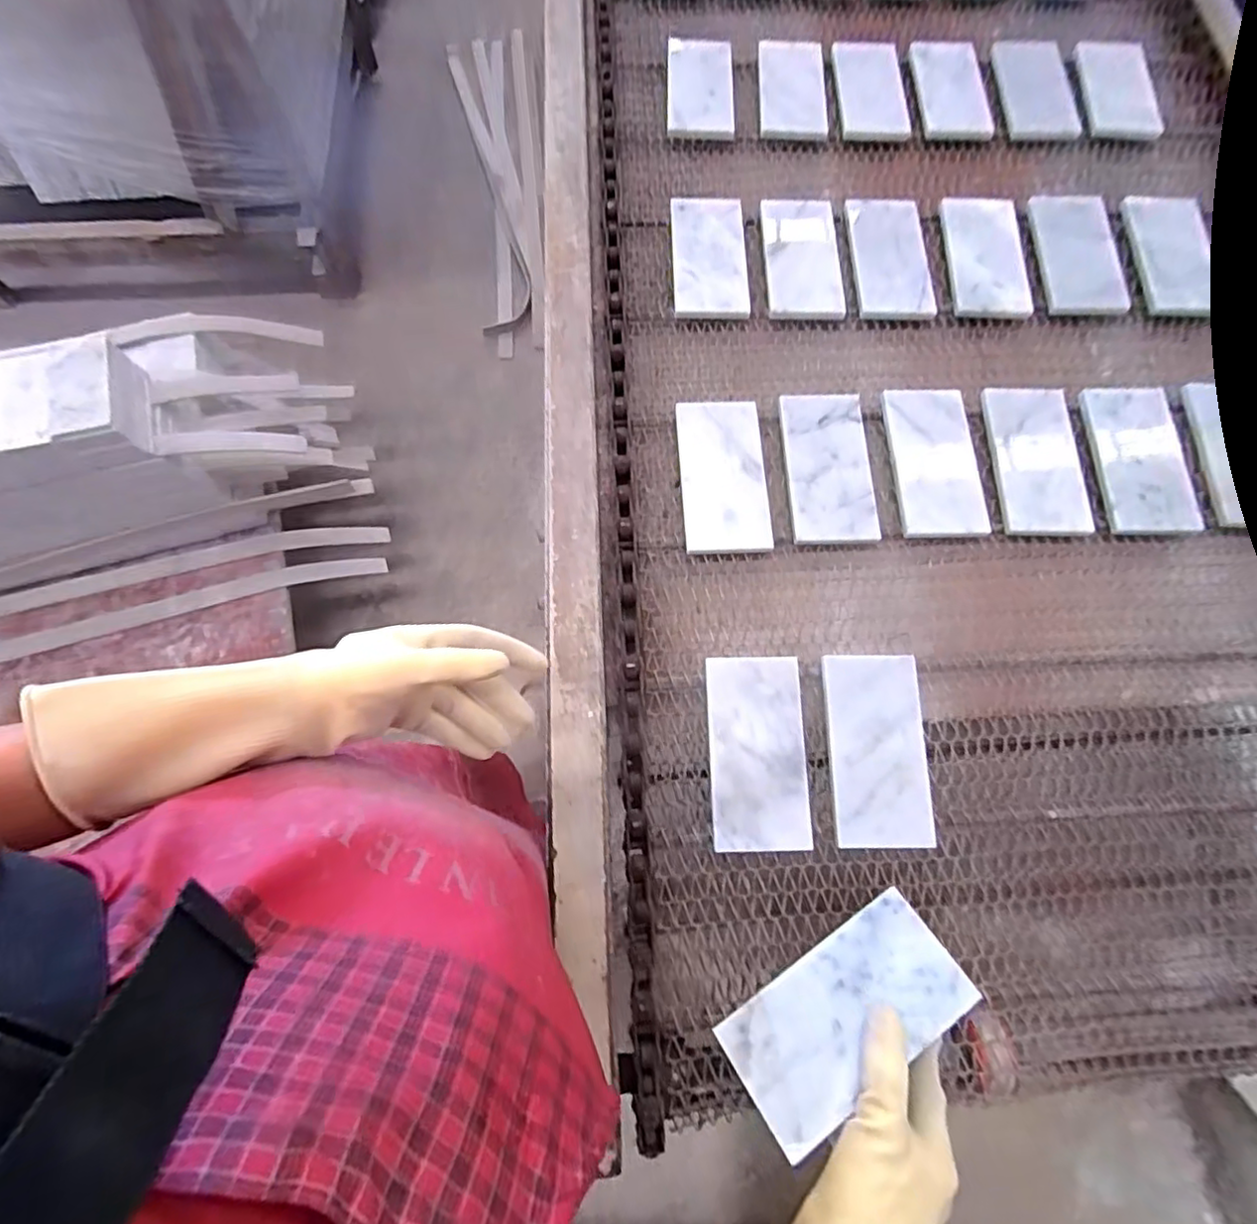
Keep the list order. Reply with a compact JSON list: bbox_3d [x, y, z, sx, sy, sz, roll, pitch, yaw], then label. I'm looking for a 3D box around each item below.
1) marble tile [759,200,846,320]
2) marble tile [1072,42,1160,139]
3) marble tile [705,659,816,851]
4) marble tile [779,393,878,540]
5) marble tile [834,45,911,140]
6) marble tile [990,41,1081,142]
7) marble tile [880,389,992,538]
[{"bbox_3d":[0.190,-0.389,0.676,0.082,0.013,0.159,0,68,0],"label":"marble tile"},{"bbox_3d":[0.620,-0.675,0.788,0.094,0.015,0.178,6,70,1],"label":"marble tile"},{"bbox_3d":[0.107,0.116,0.511,0.078,0.007,0.155,-2,79,-1],"label":"marble tile"},{"bbox_3d":[0.193,-0.141,0.597,0.080,0.013,0.161,1,72,-1],"label":"marble tile"},{"bbox_3d":[0.301,-0.656,0.772,0.080,0.018,0.169,1,72,-1],"label":"marble tile"},{"bbox_3d":[0.514,-0.669,0.780,0.084,0.007,0.181,6,72,1],"label":"marble tile"},{"bbox_3d":[0.295,-0.149,0.591,0.073,0.011,0.158,1,72,-1],"label":"marble tile"}]

